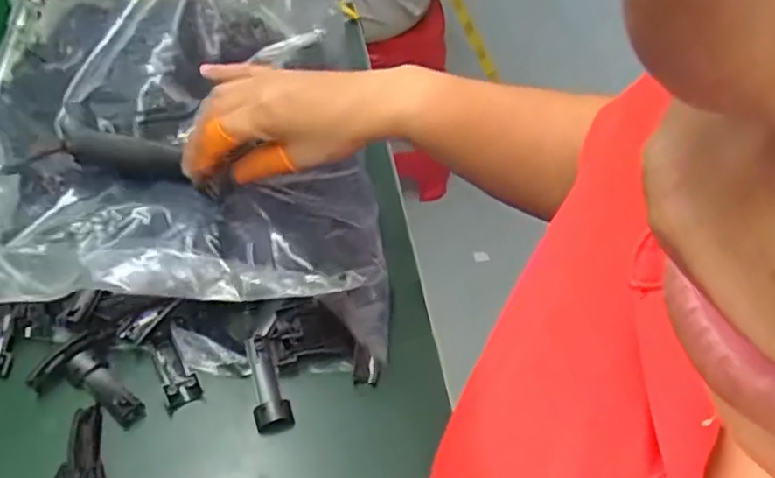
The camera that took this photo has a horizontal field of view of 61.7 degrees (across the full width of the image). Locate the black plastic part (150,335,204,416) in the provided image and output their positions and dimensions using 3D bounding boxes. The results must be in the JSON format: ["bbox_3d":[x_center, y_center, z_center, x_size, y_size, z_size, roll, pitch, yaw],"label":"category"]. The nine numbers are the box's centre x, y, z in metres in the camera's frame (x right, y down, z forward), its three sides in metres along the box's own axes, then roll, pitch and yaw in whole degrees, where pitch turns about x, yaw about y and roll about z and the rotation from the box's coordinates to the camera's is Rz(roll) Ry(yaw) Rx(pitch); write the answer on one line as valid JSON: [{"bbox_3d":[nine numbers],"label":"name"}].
[{"bbox_3d":[-0.146,0.089,0.447,0.023,0.014,0.055,-18,51,-19],"label":"black plastic part"}]

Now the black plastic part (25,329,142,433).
[{"bbox_3d":[-0.200,0.097,0.429,0.050,0.019,0.078,-32,57,-29],"label":"black plastic part"}]

